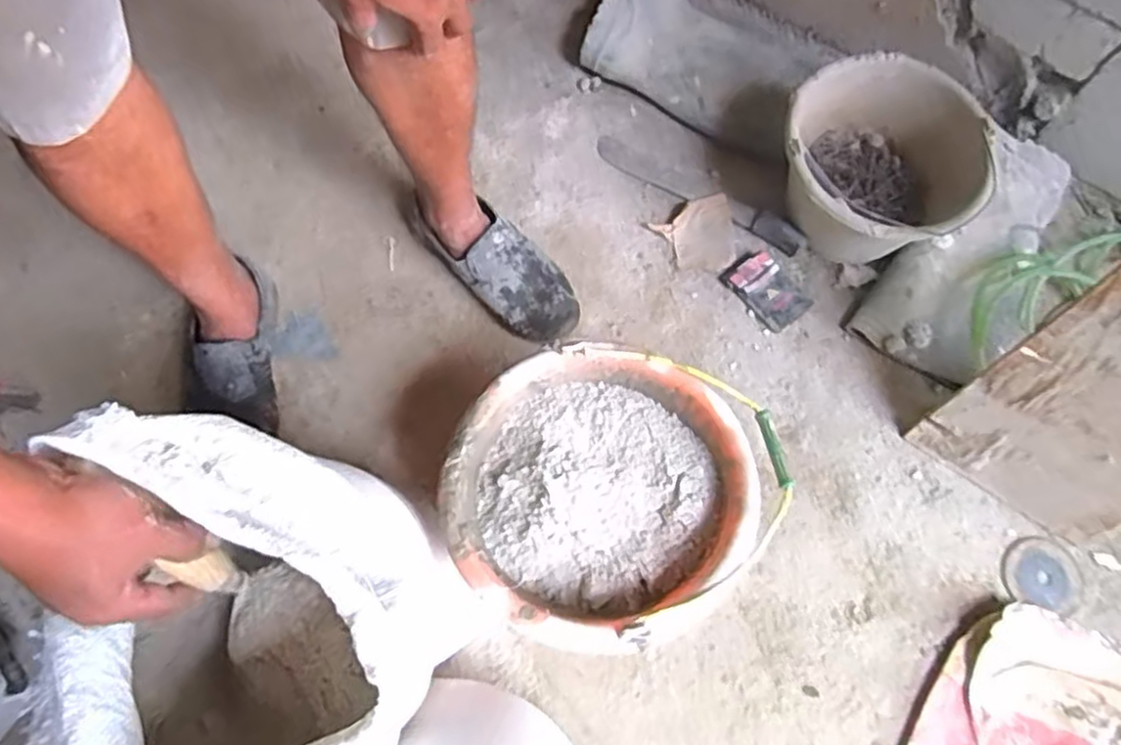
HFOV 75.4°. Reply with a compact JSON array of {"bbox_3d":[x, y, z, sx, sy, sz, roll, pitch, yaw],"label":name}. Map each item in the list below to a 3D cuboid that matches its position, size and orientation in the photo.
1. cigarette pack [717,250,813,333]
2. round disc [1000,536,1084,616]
[{"bbox_3d":[0.265,-0.106,0.939,0.068,0.019,0.108,-32,72,-12],"label":"cigarette pack"},{"bbox_3d":[0.551,0.230,0.824,0.092,0.014,0.086,2,63,-4],"label":"round disc"}]

